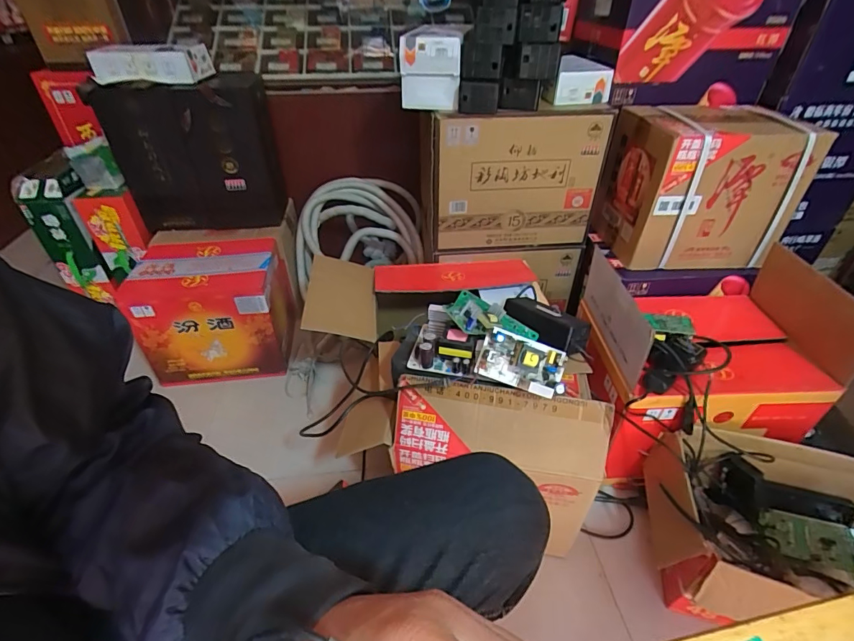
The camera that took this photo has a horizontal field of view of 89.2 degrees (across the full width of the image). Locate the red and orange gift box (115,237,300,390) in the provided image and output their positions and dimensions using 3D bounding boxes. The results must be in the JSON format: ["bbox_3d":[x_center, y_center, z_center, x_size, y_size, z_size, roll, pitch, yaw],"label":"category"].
[{"bbox_3d":[-0.548,-0.031,1.164,0.315,0.295,0.272,-2,39,-3],"label":"red and orange gift box"}]

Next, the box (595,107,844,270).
[{"bbox_3d":[0.588,-0.291,0.956,0.318,0.284,0.252,-6,40,-7],"label":"box"}]

